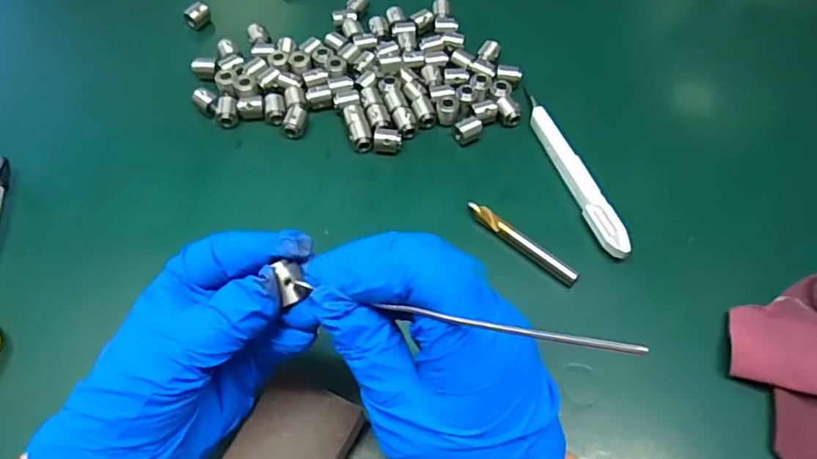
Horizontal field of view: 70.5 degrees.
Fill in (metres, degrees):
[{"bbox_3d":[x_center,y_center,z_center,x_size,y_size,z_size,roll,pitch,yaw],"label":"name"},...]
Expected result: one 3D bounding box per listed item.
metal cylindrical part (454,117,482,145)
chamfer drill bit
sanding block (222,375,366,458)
[{"bbox_3d":[0.042,-0.071,0.409,0.020,0.010,0.014,-31,64,-17],"label":"metal cylindrical part"},{"bbox_3d":[0.071,0.008,0.364,0.080,0.009,0.010,37,66,19],"label":"chamfer drill bit"},{"bbox_3d":[-0.058,0.114,0.291,0.051,0.024,0.067,24,62,14],"label":"sanding block"}]

